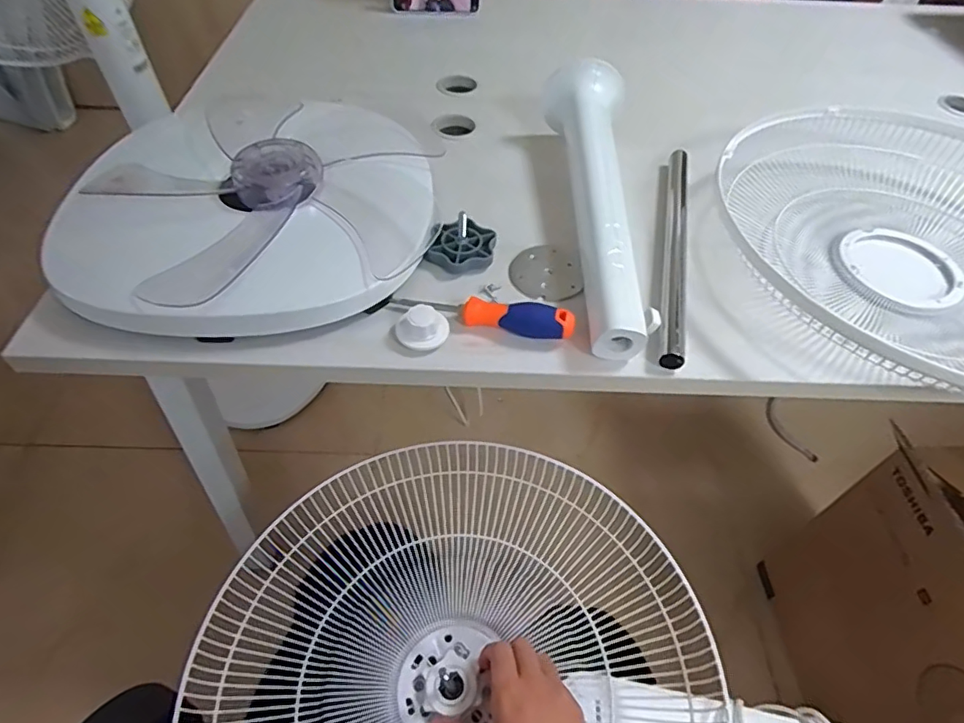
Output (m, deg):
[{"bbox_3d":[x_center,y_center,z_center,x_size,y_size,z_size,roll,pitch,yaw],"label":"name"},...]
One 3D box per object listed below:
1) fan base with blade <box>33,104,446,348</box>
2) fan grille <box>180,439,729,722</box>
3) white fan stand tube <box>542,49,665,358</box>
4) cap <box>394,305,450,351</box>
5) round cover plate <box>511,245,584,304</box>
[{"bbox_3d":[-0.246,-0.180,0.612,0.382,0.094,0.359,1,52,-1],"label":"fan base with blade"},{"bbox_3d":[-0.023,0.287,0.497,0.421,0.107,0.422,1,52,-1],"label":"fan grille"},{"bbox_3d":[0.133,-0.195,0.637,0.089,0.092,0.421,1,52,-1],"label":"white fan stand tube"},{"bbox_3d":[-0.057,-0.032,0.542,0.049,0.031,0.040,-18,55,-16],"label":"cap"},{"bbox_3d":[0.069,-0.097,0.618,0.074,0.005,0.081,0,56,0],"label":"round cover plate"}]

